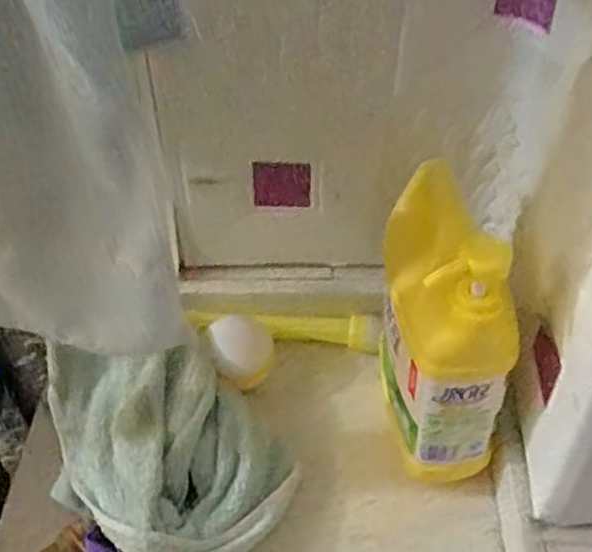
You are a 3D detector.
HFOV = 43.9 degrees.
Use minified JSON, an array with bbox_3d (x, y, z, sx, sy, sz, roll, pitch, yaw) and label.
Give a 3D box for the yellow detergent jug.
[{"bbox_3d":[0.100,0.036,0.526,0.072,0.245,0.139,-4,46,0],"label":"yellow detergent jug"}]

